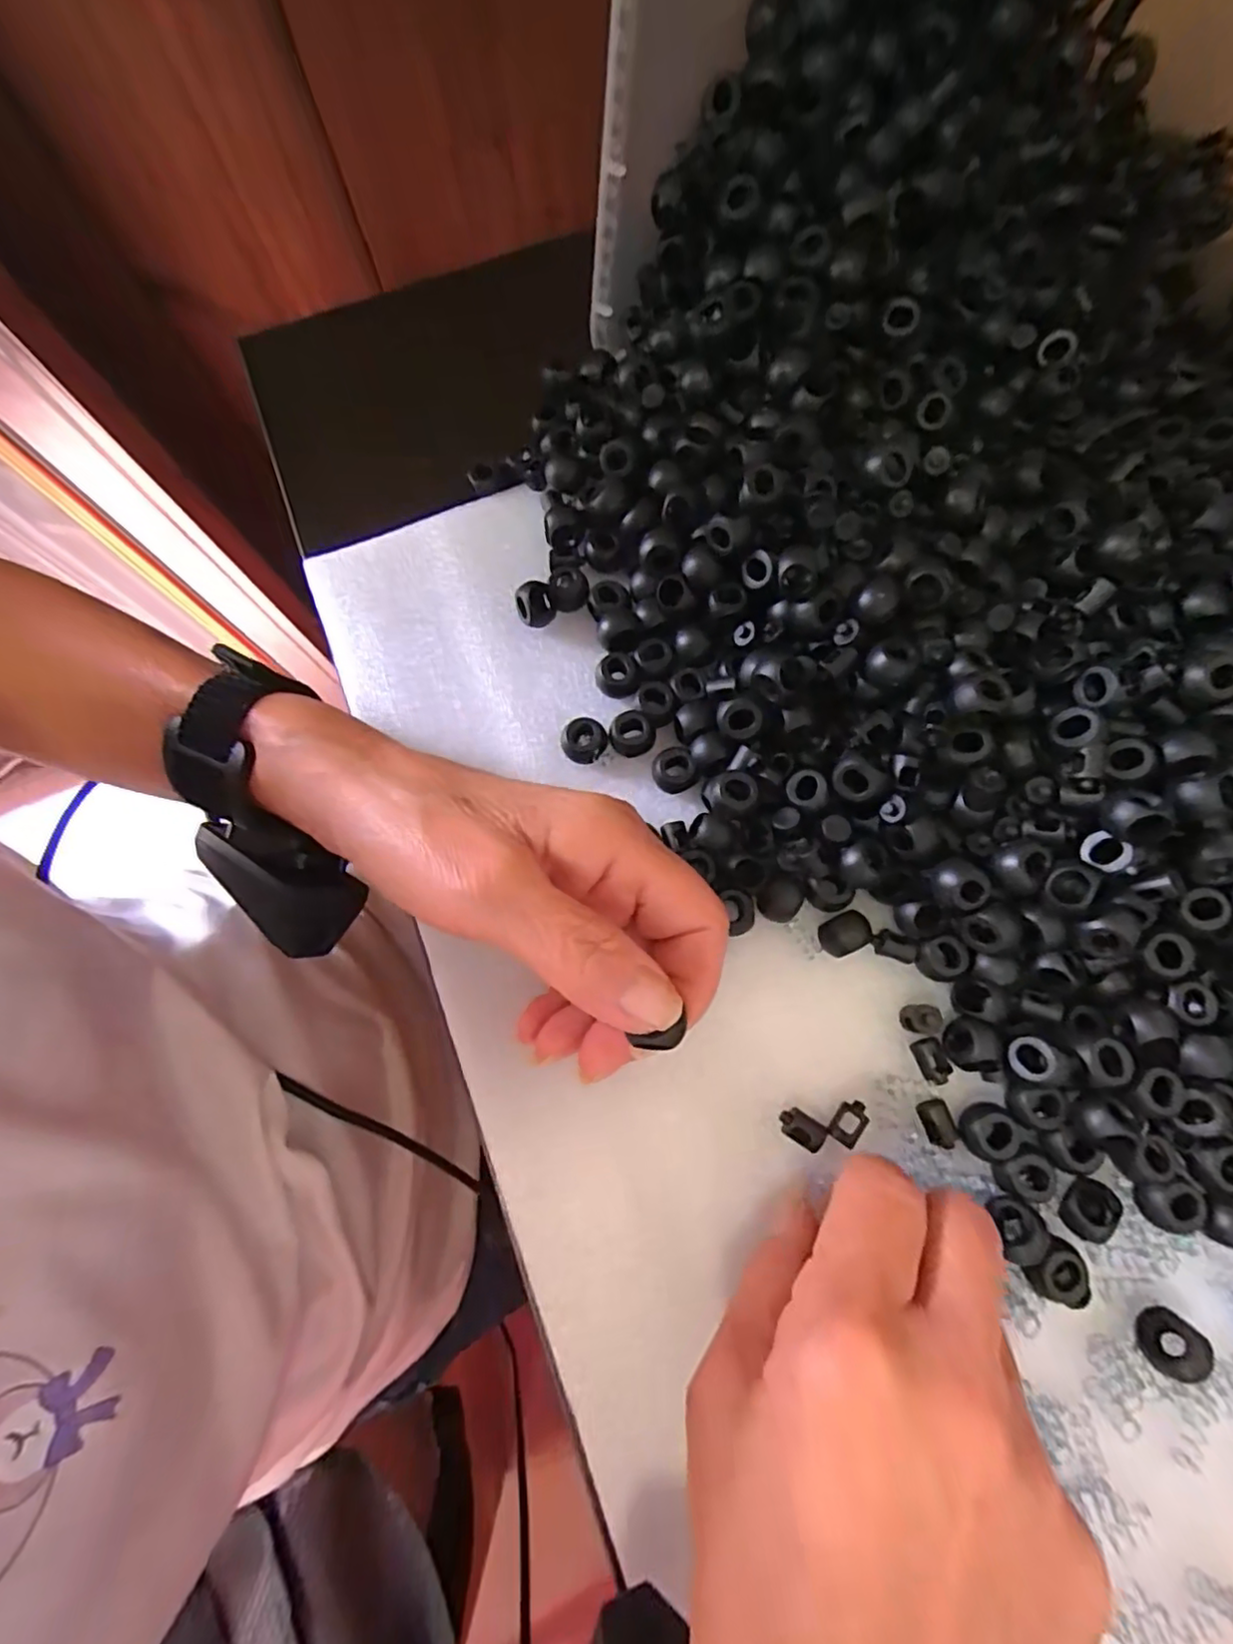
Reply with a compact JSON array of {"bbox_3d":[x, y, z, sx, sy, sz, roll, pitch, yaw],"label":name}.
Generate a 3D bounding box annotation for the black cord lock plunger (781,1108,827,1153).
[{"bbox_3d":[0.062,0.103,0.212,0.015,0.005,0.009,33,80,9],"label":"black cord lock plunger"}]

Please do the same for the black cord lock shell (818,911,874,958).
[{"bbox_3d":[0.081,0.040,0.226,0.017,0.011,0.014,-26,77,-4],"label":"black cord lock shell"}]

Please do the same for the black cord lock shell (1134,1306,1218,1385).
[{"bbox_3d":[0.167,0.157,0.190,0.012,0.013,0.016,34,80,9],"label":"black cord lock shell"}]

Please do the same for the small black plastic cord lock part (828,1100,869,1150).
[{"bbox_3d":[0.078,0.101,0.212,0.009,0.004,0.015,38,81,10],"label":"small black plastic cord lock part"}]

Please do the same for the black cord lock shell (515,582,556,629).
[{"bbox_3d":[-0.033,-0.089,0.260,0.015,0.013,0.014,-11,76,-1],"label":"black cord lock shell"}]

